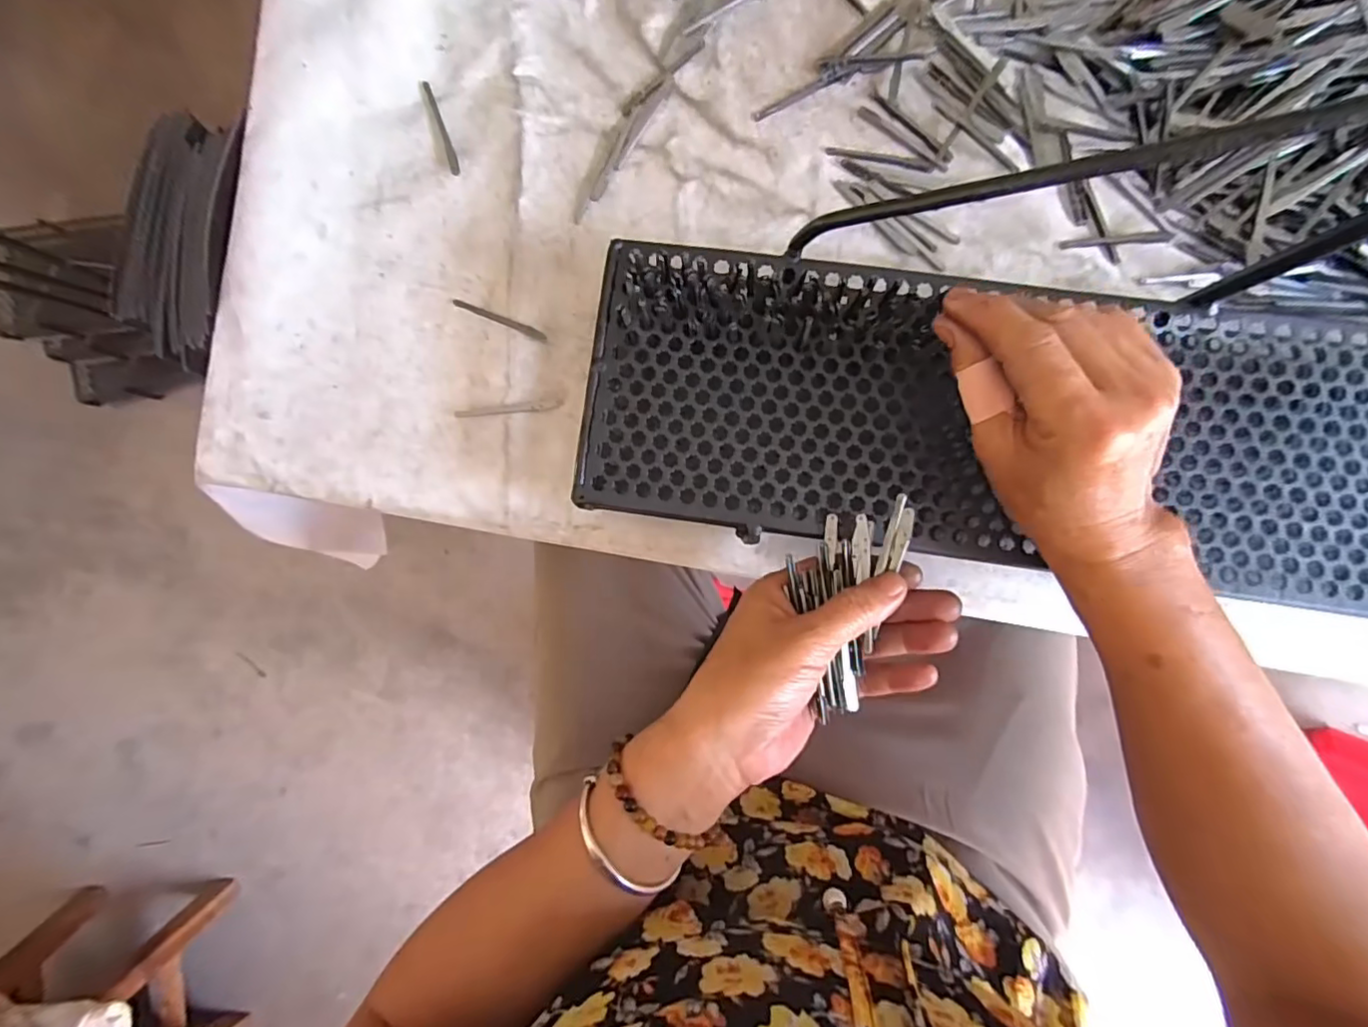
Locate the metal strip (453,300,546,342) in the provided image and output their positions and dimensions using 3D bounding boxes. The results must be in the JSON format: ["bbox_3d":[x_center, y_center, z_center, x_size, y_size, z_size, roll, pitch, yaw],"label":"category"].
[{"bbox_3d":[-0.118,-0.125,0.372,0.066,0.004,0.006,23,89,4],"label":"metal strip"}]

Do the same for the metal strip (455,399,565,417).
[{"bbox_3d":[-0.112,-0.067,0.371,0.070,0.004,0.006,-6,87,3],"label":"metal strip"}]

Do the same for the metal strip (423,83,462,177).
[{"bbox_3d":[-0.161,-0.257,0.385,0.007,0.004,0.069,-19,86,2],"label":"metal strip"}]

